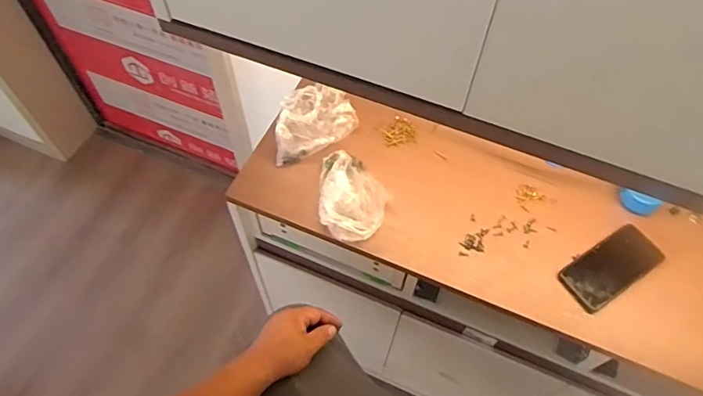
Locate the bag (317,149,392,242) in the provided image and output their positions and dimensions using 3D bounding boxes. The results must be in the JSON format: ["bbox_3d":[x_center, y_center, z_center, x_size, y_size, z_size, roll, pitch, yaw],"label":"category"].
[{"bbox_3d":[0.003,-0.012,0.888,0.117,0.043,0.171,-2,59,-1],"label":"bag"}]

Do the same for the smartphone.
[{"bbox_3d":[0.409,0.107,0.812,0.165,0.013,0.079,-30,64,-16],"label":"smartphone"}]

